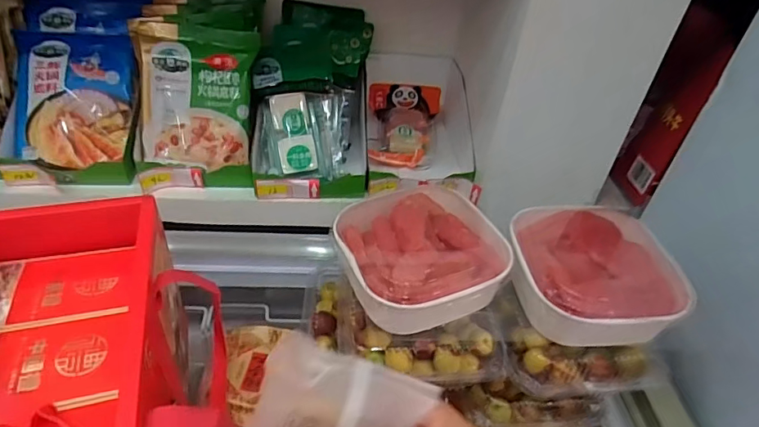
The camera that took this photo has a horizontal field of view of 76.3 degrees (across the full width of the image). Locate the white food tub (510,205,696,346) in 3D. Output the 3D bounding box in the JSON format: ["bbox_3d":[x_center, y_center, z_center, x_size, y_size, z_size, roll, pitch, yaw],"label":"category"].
[{"bbox_3d":[0.220,0.065,0.526,0.169,0.059,0.169,-4,41,-12],"label":"white food tub"}]

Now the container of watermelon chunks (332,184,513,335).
[{"bbox_3d":[0.042,0.047,0.518,0.174,0.055,0.167,-12,43,-21],"label":"container of watermelon chunks"}]

